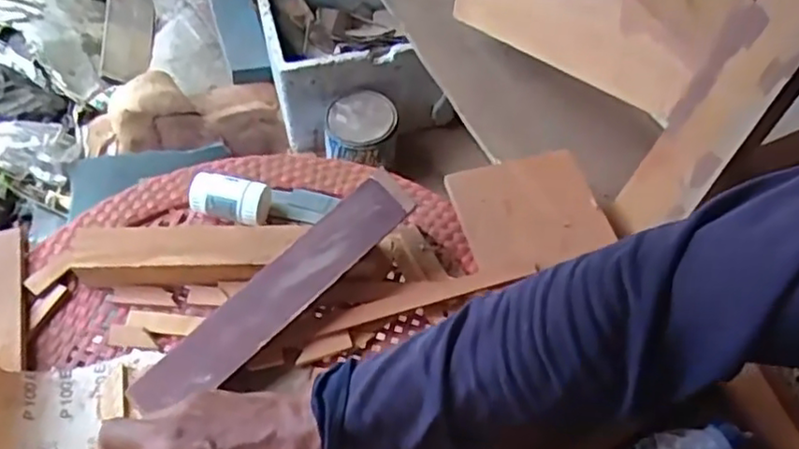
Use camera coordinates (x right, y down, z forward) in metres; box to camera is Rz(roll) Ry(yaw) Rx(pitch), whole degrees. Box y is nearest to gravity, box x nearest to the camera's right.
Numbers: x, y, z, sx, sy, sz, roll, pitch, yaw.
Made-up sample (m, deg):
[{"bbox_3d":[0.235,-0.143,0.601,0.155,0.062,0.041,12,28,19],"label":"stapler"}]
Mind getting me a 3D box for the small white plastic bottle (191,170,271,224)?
[{"bbox_3d":[-0.179,-0.031,0.708,0.083,0.035,0.054,11,60,5],"label":"small white plastic bottle"}]

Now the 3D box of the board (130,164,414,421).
[{"bbox_3d":[-0.112,0.063,0.623,0.302,0.014,0.054,-42,86,-13],"label":"board"}]

